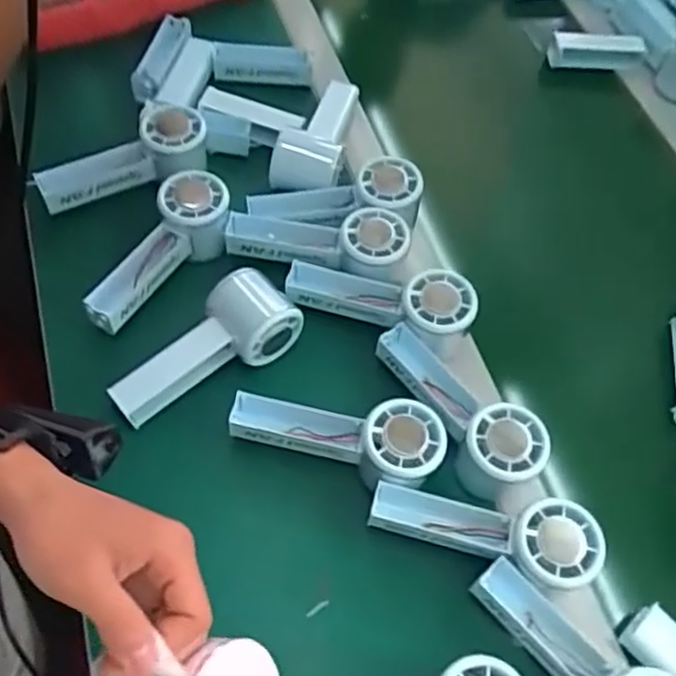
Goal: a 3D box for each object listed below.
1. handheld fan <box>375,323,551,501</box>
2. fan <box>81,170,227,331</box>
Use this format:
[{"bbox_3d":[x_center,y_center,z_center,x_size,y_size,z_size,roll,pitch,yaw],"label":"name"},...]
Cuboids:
[{"bbox_3d":[0.083,0.050,0.520,0.147,0.037,0.055,40,63,16],"label":"handheld fan"},{"bbox_3d":[-0.141,-0.068,0.578,0.061,0.050,0.148,22,60,7],"label":"fan"}]

